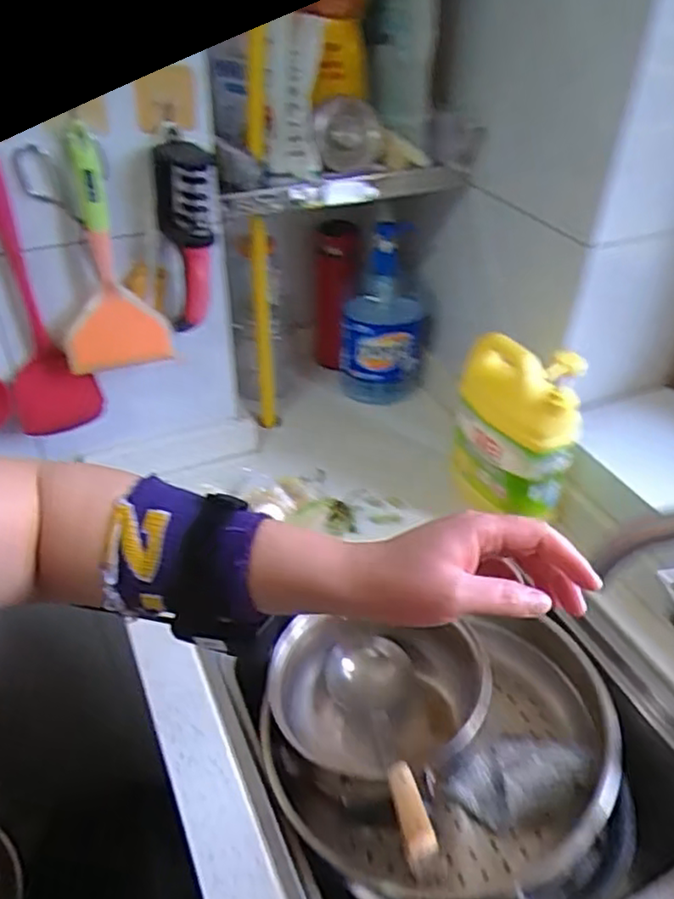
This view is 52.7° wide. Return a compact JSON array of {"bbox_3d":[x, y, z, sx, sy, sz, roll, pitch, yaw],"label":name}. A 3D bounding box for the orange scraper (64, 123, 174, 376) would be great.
[{"bbox_3d":[-0.256,-0.197,0.745,0.114,0.223,0.049,-12,41,-16],"label":"orange scraper"}]

